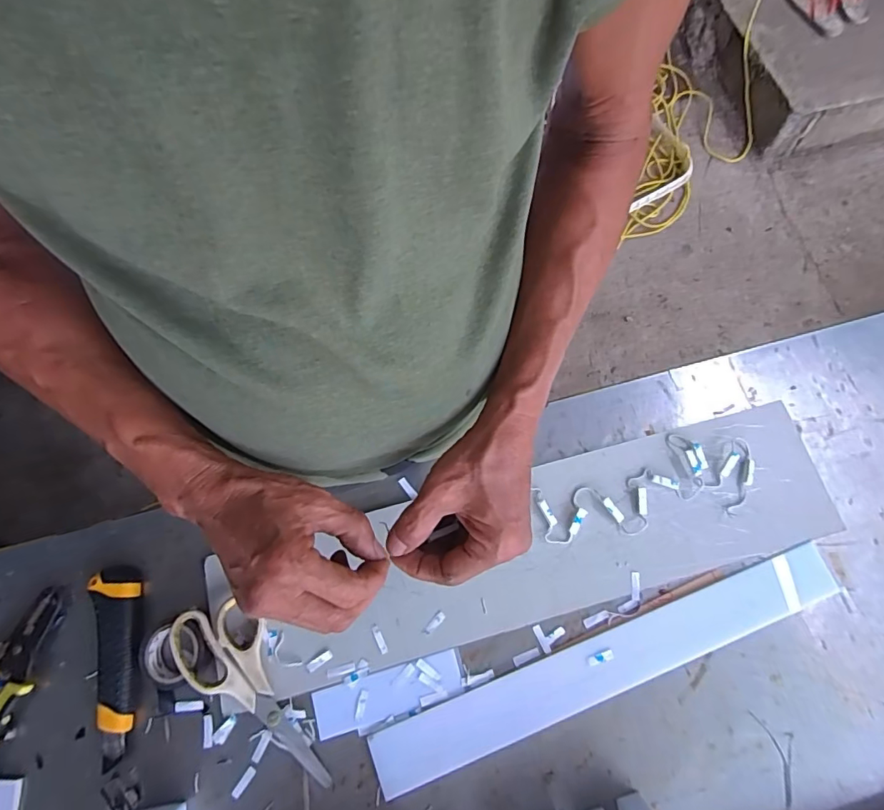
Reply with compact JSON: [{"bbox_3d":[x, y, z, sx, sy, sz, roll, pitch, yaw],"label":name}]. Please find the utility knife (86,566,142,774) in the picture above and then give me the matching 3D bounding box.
[{"bbox_3d":[-0.293,0.230,0.436,0.038,0.020,0.159,-11,74,-3],"label":"utility knife"}]

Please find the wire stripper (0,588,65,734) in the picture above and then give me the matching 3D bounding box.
[{"bbox_3d":[-0.391,0.247,0.429,0.054,0.021,0.158,21,75,6],"label":"wire stripper"}]

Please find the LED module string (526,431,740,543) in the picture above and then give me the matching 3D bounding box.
[{"bbox_3d":[0.201,0.081,0.484,0.214,0.010,0.082,-11,74,-3],"label":"LED module string"}]

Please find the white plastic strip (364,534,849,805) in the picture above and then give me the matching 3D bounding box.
[{"bbox_3d":[0.156,0.232,0.444,0.452,0.011,0.046,-20,62,-7],"label":"white plastic strip"}]

